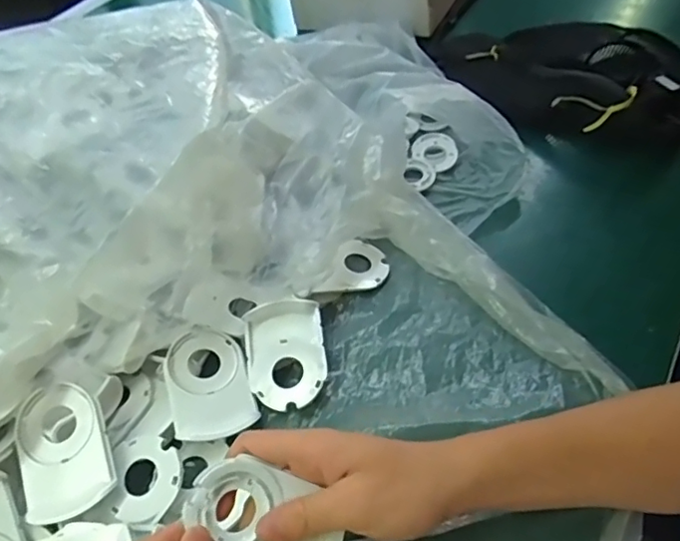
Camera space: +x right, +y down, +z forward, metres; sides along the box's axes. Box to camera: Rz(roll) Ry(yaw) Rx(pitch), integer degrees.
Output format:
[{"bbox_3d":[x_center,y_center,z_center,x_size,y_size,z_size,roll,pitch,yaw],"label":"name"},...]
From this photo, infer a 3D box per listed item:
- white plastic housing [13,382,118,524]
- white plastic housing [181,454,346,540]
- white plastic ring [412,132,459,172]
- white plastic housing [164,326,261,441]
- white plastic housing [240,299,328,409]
[{"bbox_3d":[-0.180,0.116,0.373,0.056,0.012,0.084,-22,67,-5],"label":"white plastic housing"},{"bbox_3d":[-0.039,0.134,0.305,0.084,0.005,0.051,28,69,-7],"label":"white plastic housing"},{"bbox_3d":[0.095,-0.122,0.579,0.052,0.011,0.052,-2,51,2],"label":"white plastic ring"},{"bbox_3d":[-0.094,0.078,0.409,0.056,0.010,0.083,-16,52,-9],"label":"white plastic housing"},{"bbox_3d":[-0.040,0.059,0.416,0.056,0.024,0.072,-8,51,-2],"label":"white plastic housing"}]

